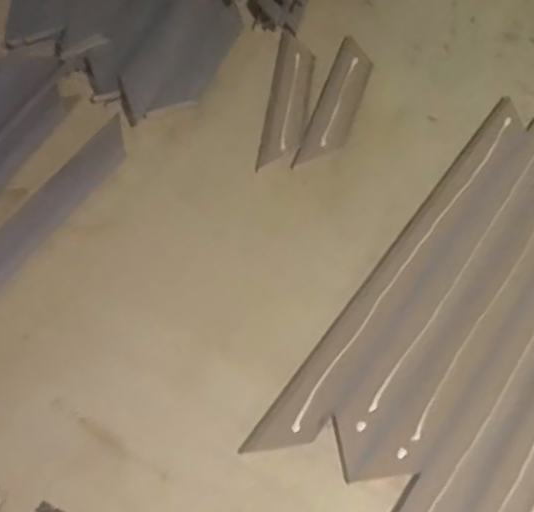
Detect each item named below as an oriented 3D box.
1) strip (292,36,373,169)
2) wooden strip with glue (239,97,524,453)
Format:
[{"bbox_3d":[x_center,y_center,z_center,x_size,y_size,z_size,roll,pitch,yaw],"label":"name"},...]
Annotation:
[{"bbox_3d":[0.085,-0.179,0.750,0.044,0.005,0.198,18,61,8],"label":"strip"},{"bbox_3d":[0.148,0.004,0.655,0.048,0.008,0.484,33,64,16],"label":"wooden strip with glue"}]

